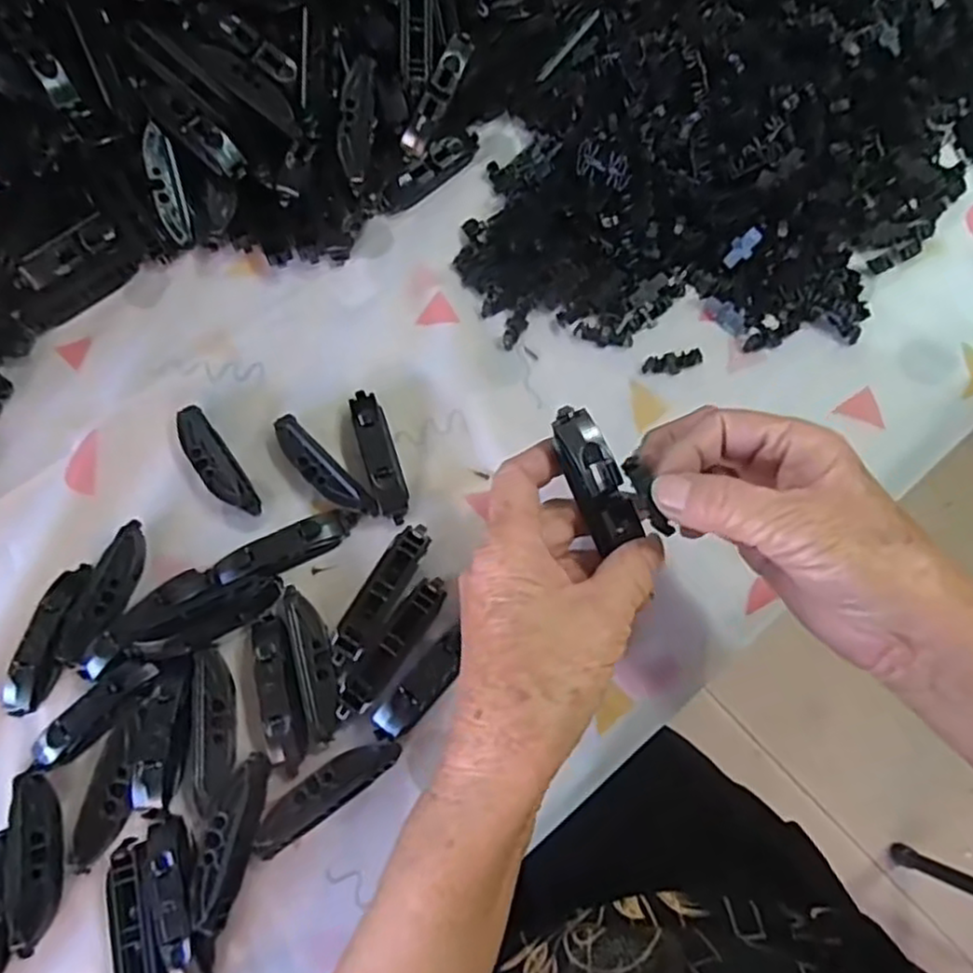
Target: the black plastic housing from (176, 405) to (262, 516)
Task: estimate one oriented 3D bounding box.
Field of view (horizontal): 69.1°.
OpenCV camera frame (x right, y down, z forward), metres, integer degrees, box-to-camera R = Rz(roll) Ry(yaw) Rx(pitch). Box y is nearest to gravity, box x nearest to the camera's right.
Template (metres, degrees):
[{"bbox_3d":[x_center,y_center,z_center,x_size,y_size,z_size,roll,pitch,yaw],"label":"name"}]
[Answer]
[{"bbox_3d":[-0.160,-0.015,0.414,0.019,0.013,0.082,-35,74,-9],"label":"black plastic housing"}]

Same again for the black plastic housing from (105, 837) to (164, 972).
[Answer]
[{"bbox_3d":[-0.165,0.212,0.335,0.021,0.016,0.081,-19,72,-4],"label":"black plastic housing"}]

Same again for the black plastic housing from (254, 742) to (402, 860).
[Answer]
[{"bbox_3d":[-0.080,0.151,0.351,0.079,0.011,0.021,-36,74,-9],"label":"black plastic housing"}]

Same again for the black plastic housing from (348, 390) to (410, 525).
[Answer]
[{"bbox_3d":[-0.063,-0.019,0.417,0.019,0.021,0.082,-19,74,-3],"label":"black plastic housing"}]

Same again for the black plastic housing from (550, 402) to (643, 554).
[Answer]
[{"bbox_3d":[0.046,-0.004,0.303,0.021,0.017,0.061,-23,93,-5],"label":"black plastic housing"}]

